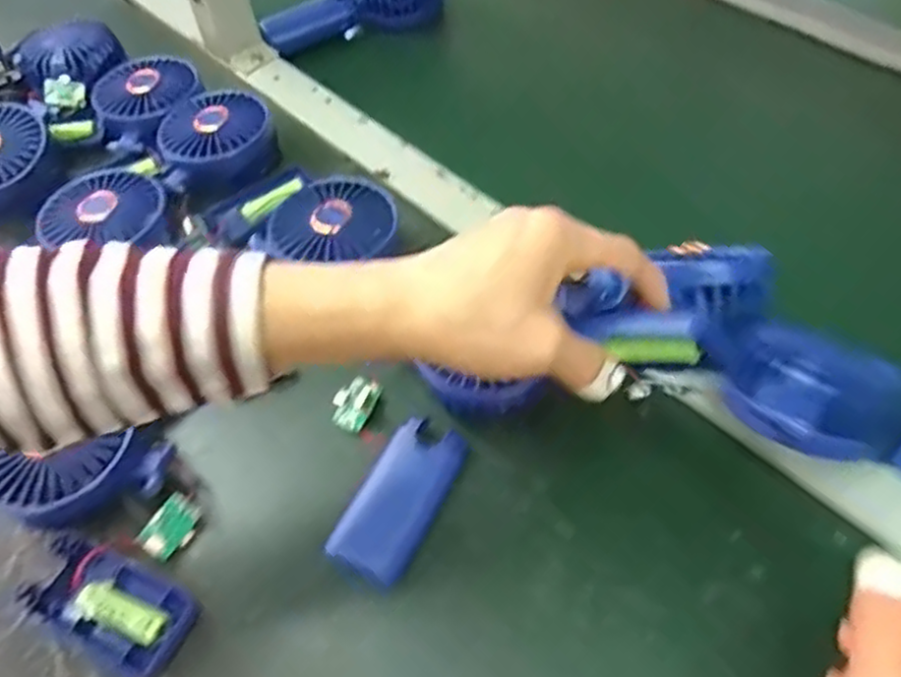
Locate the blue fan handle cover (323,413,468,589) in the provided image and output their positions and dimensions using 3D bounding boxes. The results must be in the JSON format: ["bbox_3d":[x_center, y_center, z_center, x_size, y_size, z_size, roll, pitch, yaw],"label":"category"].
[{"bbox_3d":[-0.028,0.090,0.403,0.042,0.019,0.090,23,60,19],"label":"blue fan handle cover"}]

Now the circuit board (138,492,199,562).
[{"bbox_3d":[-0.156,0.106,0.400,0.023,0.004,0.033,40,65,-13],"label":"circuit board"}]

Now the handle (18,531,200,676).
[{"bbox_3d":[-0.181,0.139,0.378,0.092,0.019,0.046,21,59,18],"label":"handle"}]

